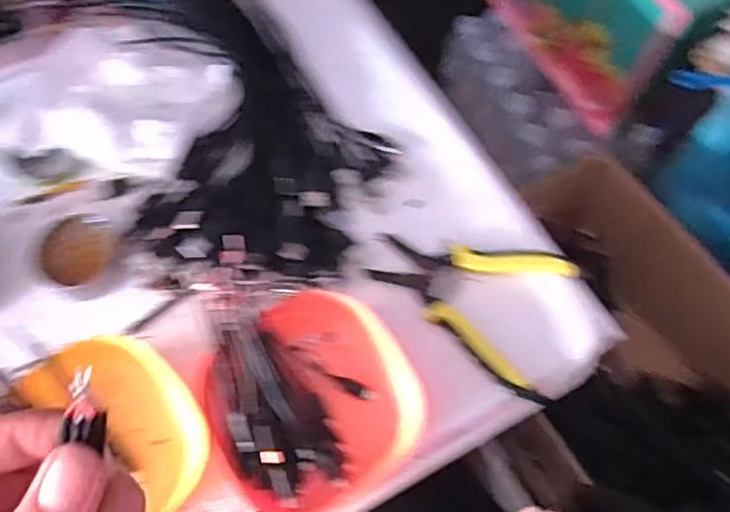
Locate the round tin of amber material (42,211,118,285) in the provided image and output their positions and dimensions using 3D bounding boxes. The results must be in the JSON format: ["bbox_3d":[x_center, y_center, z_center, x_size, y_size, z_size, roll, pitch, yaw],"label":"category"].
[{"bbox_3d":[-0.223,-0.005,0.454,0.051,0.013,0.057,4,66,1],"label":"round tin of amber material"}]

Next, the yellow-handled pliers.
[{"bbox_3d":[0.080,0.030,0.456,0.149,0.012,0.113,22,67,9],"label":"yellow-handled pliers"}]

